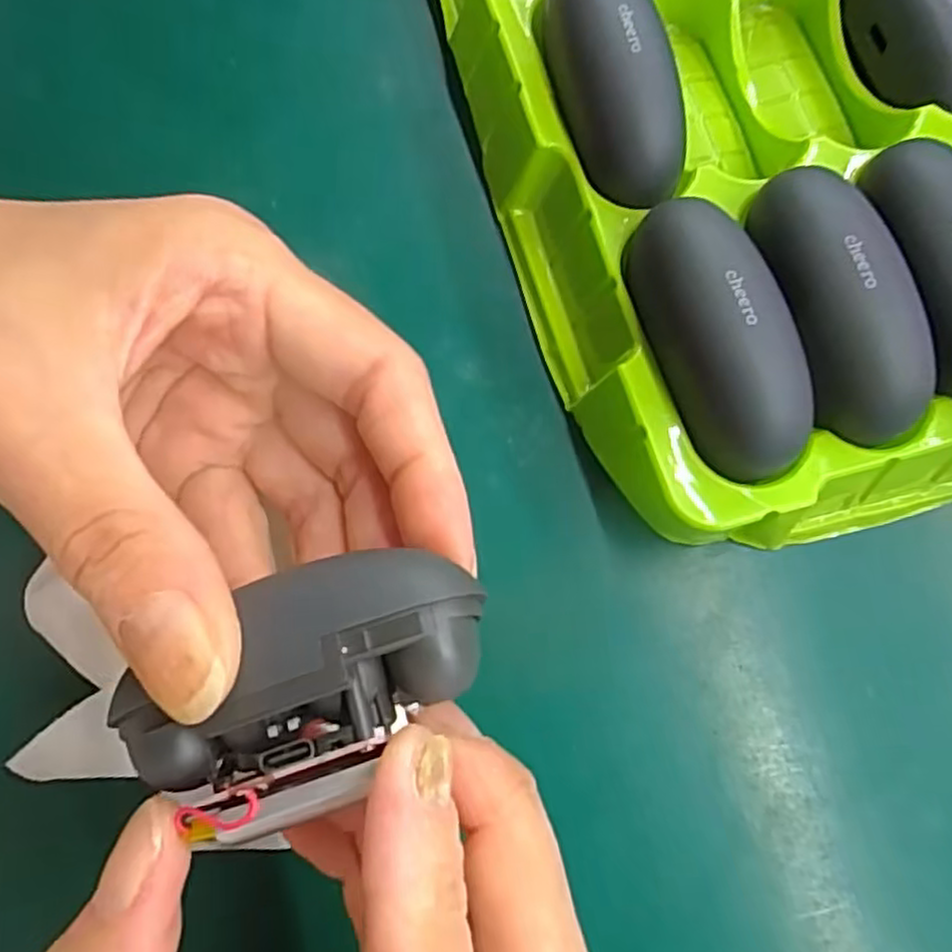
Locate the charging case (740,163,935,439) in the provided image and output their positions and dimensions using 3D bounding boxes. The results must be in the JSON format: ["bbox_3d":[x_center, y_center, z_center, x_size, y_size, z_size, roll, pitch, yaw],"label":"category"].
[{"bbox_3d":[0.082,-0.041,0.162,0.021,0.024,0.064,-18,78,-4],"label":"charging case"}]

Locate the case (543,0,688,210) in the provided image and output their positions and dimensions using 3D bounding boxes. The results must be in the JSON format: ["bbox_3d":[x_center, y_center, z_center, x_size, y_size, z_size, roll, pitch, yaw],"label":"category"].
[{"bbox_3d":[0.034,-0.098,0.178,0.027,0.019,0.063,-17,92,-4],"label":"case"}]

